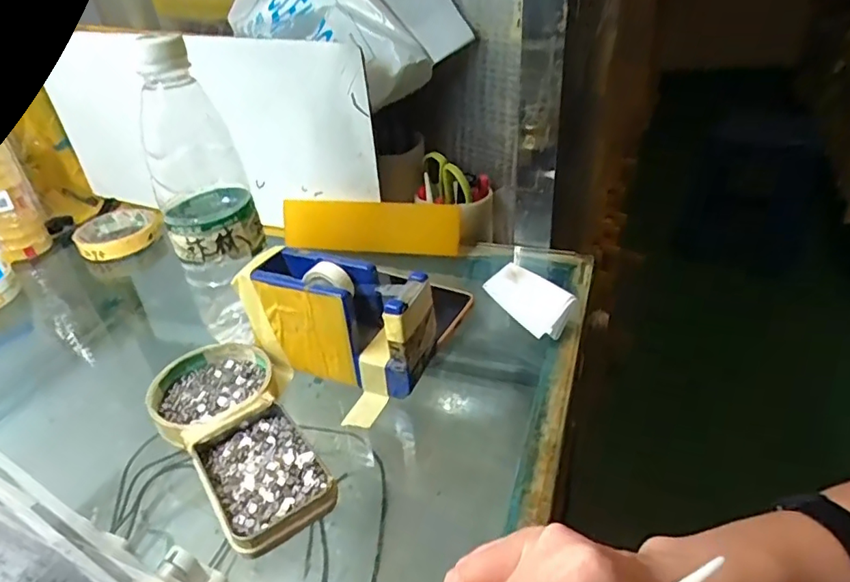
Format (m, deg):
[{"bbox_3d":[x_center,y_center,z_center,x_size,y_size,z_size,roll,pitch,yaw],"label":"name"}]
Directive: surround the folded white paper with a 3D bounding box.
[{"bbox_3d":[0.083,0.004,0.425,0.039,0.016,0.067,-46,56,1],"label":"folded white paper"}]

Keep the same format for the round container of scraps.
[{"bbox_3d":[-0.143,0.069,0.383,0.091,0.021,0.088,-4,33,3],"label":"round container of scraps"}]

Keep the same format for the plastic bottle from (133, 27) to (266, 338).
[{"bbox_3d":[-0.159,-0.064,0.398,0.064,0.214,0.065,-17,35,-16],"label":"plastic bottle"}]

